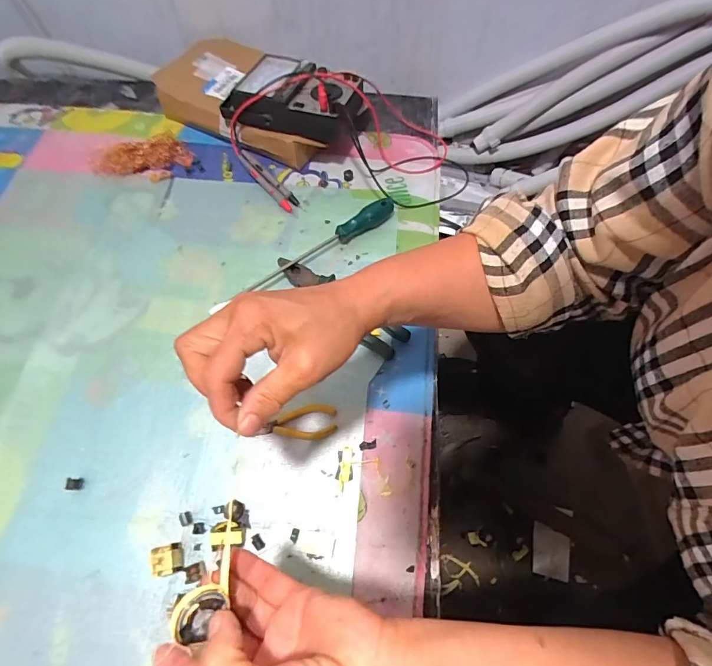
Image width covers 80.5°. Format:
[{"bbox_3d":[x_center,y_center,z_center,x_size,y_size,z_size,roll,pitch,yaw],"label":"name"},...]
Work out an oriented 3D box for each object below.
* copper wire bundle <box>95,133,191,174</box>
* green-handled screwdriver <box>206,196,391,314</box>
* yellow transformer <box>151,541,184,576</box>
[{"bbox_3d":[-0.331,-0.275,0.648,0.137,0.032,0.043,-20,66,-8],"label":"copper wire bundle"},{"bbox_3d":[-0.065,-0.107,0.571,0.282,0.025,0.024,-34,69,-13],"label":"green-handled screwdriver"},{"bbox_3d":[-0.184,0.223,0.413,0.021,0.026,0.026,-17,66,-6],"label":"yellow transformer"}]

